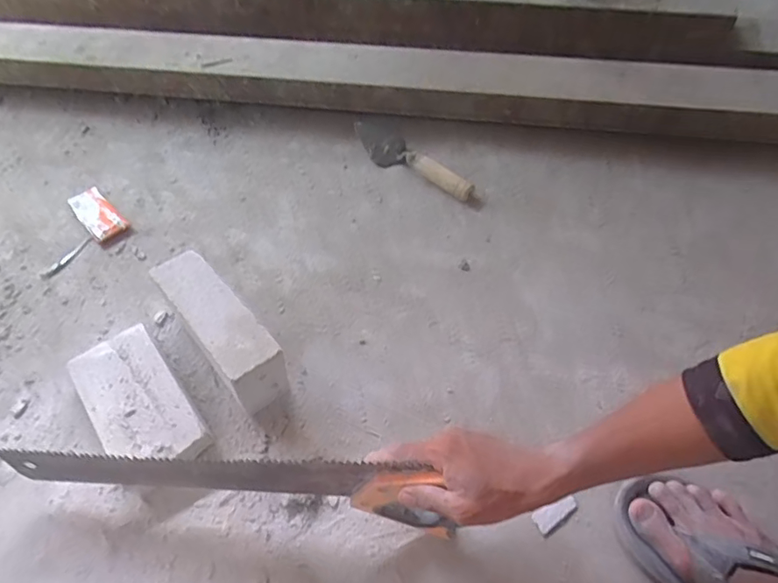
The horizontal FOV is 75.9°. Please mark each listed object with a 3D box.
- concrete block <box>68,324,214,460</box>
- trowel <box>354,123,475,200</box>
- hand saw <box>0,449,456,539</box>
[{"bbox_3d":[-0.300,0.134,0.605,0.106,0.040,0.209,-34,61,-20],"label":"concrete block"},{"bbox_3d":[0.033,-0.223,0.832,0.056,0.038,0.248,-38,61,-22],"label":"trowel"},{"bbox_3d":[-0.168,0.192,0.511,0.453,0.114,0.042,3,54,6],"label":"hand saw"}]

